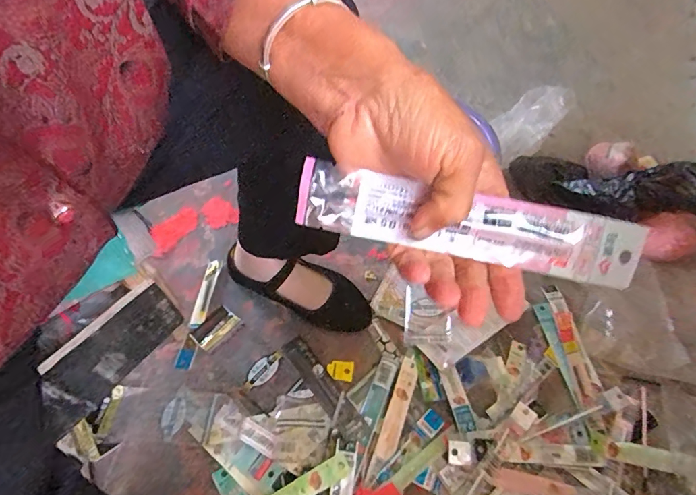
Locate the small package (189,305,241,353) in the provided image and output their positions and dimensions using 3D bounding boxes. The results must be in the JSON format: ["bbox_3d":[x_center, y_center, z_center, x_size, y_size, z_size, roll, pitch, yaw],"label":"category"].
[{"bbox_3d":[-0.197,0.117,0.635,0.042,0.004,0.065,36,61,21],"label":"small package"}]

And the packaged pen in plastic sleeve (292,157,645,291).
[{"bbox_3d":[0.066,-0.011,0.229,0.183,0.035,0.008,11,14,-4],"label":"packaged pen in plastic sleeve"}]

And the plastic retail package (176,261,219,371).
[{"bbox_3d":[-0.224,0.094,0.654,0.025,0.005,0.175,6,55,2],"label":"plastic retail package"}]

